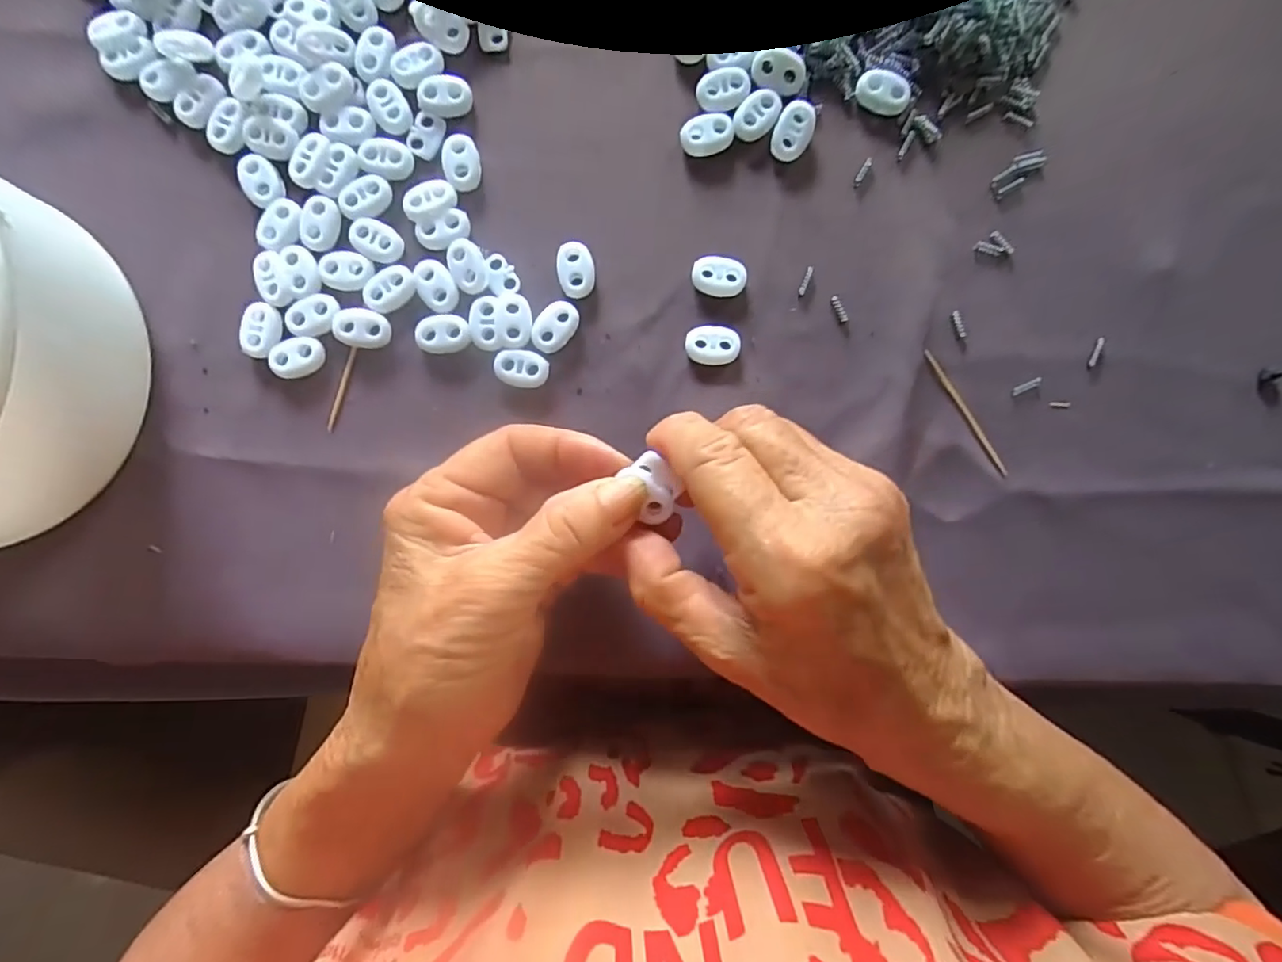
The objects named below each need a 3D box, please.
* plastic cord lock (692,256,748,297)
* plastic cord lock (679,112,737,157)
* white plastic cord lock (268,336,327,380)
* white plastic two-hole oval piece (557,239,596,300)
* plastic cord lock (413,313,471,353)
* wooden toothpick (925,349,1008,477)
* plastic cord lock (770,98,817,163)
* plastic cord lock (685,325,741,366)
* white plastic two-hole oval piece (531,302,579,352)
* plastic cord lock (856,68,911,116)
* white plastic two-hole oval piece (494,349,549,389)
[{"bbox_3d":[0.033,-0.086,0.238,0.022,0.006,0.015,12,88,-1],"label":"plastic cord lock"},{"bbox_3d":[0.028,-0.147,0.239,0.022,0.005,0.015,-12,89,-2],"label":"plastic cord lock"},{"bbox_3d":[-0.144,-0.052,0.239,0.022,0.006,0.016,-17,89,-2],"label":"white plastic cord lock"},{"bbox_3d":[-0.027,-0.089,0.240,0.015,0.005,0.023,-5,89,-1],"label":"white plastic two-hole oval piece"},{"bbox_3d":[-0.083,-0.062,0.237,0.022,0.004,0.016,-5,89,-1],"label":"plastic cord lock"},{"bbox_3d":[0.136,-0.028,0.237,0.004,0.004,0.061,-31,90,-2],"label":"wooden toothpick"},{"bbox_3d":[0.064,-0.146,0.238,0.015,0.008,0.023,18,88,-1],"label":"plastic cord lock"},{"bbox_3d":[0.030,-0.057,0.239,0.023,0.006,0.015,5,89,-1],"label":"plastic cord lock"},{"bbox_3d":[-0.036,-0.065,0.238,0.014,0.004,0.024,38,88,0],"label":"white plastic two-hole oval piece"},{"bbox_3d":[0.102,-0.163,0.238,0.022,0.007,0.014,17,88,-1],"label":"plastic cord lock"},{"bbox_3d":[-0.050,-0.047,0.239,0.022,0.005,0.015,5,89,-1],"label":"white plastic two-hole oval piece"}]

